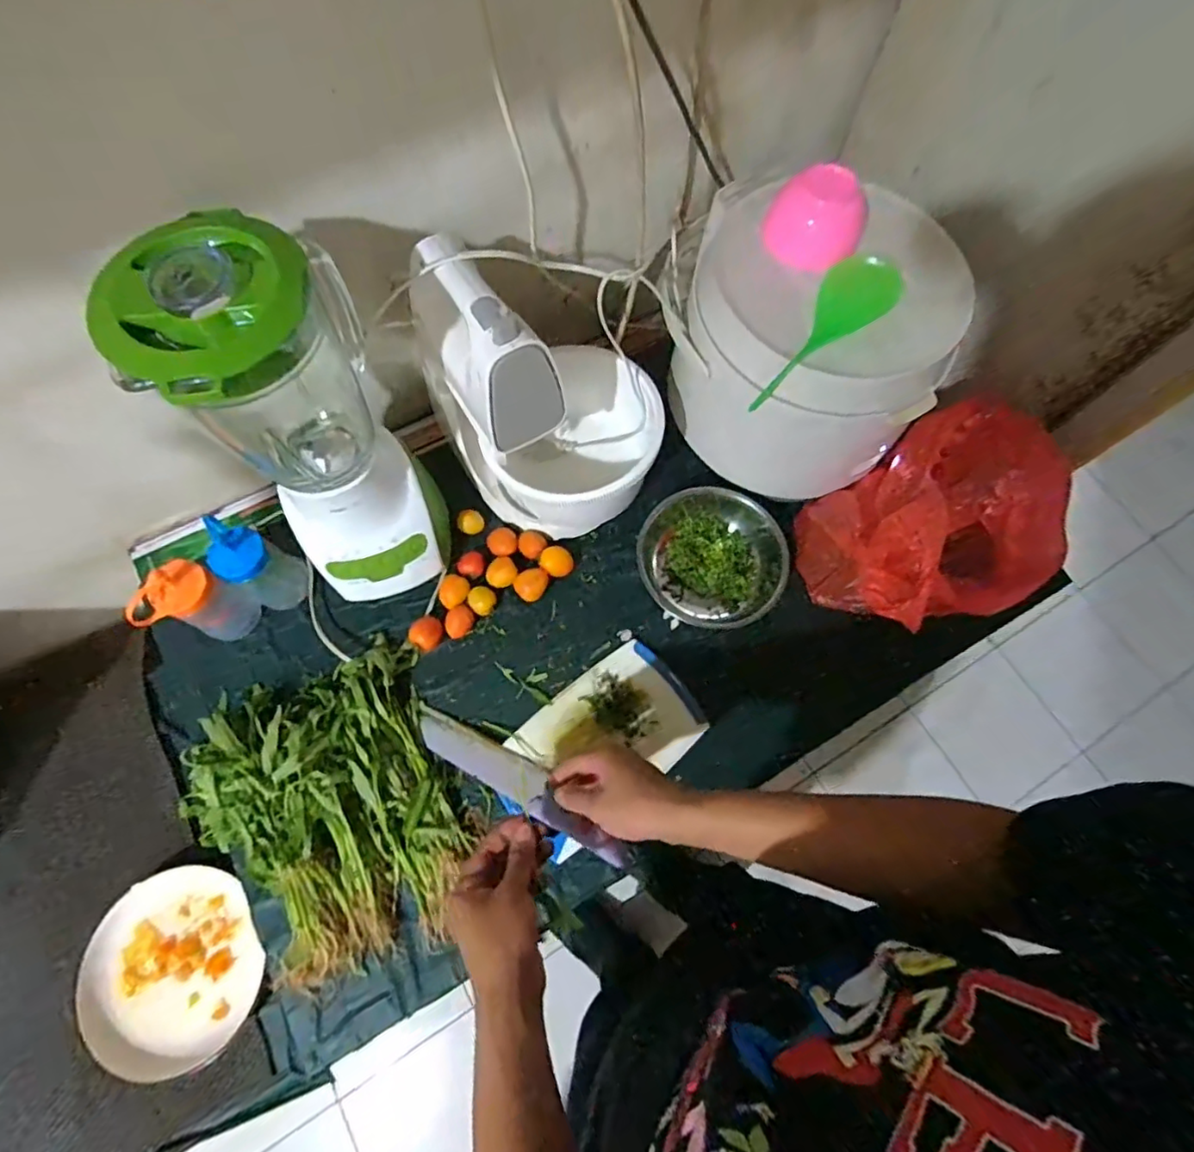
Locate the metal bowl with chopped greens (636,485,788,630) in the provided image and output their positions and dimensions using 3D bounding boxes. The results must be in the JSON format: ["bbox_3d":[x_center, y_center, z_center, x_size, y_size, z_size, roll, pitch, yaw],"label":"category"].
[{"bbox_3d":[0.135,-0.030,0.735,0.173,0.058,0.163,0,71,-1],"label":"metal bowl with chopped greens"}]

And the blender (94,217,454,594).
[{"bbox_3d":[-0.268,-0.128,0.563,0.162,0.363,0.195,-23,73,-9],"label":"blender"}]

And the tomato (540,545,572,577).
[{"bbox_3d":[-0.051,-0.016,0.743,0.039,0.031,0.037,0,71,-1],"label":"tomato"}]

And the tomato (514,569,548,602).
[{"bbox_3d":[-0.081,0.011,0.733,0.034,0.029,0.041,33,73,9],"label":"tomato"}]

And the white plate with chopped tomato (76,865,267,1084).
[{"bbox_3d":[-0.462,0.429,0.643,0.172,0.036,0.197,-32,75,-12],"label":"white plate with chopped tomato"}]

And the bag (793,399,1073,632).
[{"bbox_3d":[0.383,-0.060,0.674,0.246,0.197,0.207,-15,72,-7],"label":"bag"}]

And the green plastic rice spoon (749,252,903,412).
[{"bbox_3d":[0.215,-0.237,0.564,0.061,0.041,0.190,44,88,13],"label":"green plastic rice spoon"}]

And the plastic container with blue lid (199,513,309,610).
[{"bbox_3d":[-0.397,-0.013,0.682,0.068,0.134,0.066,33,73,9],"label":"plastic container with blue lid"}]

